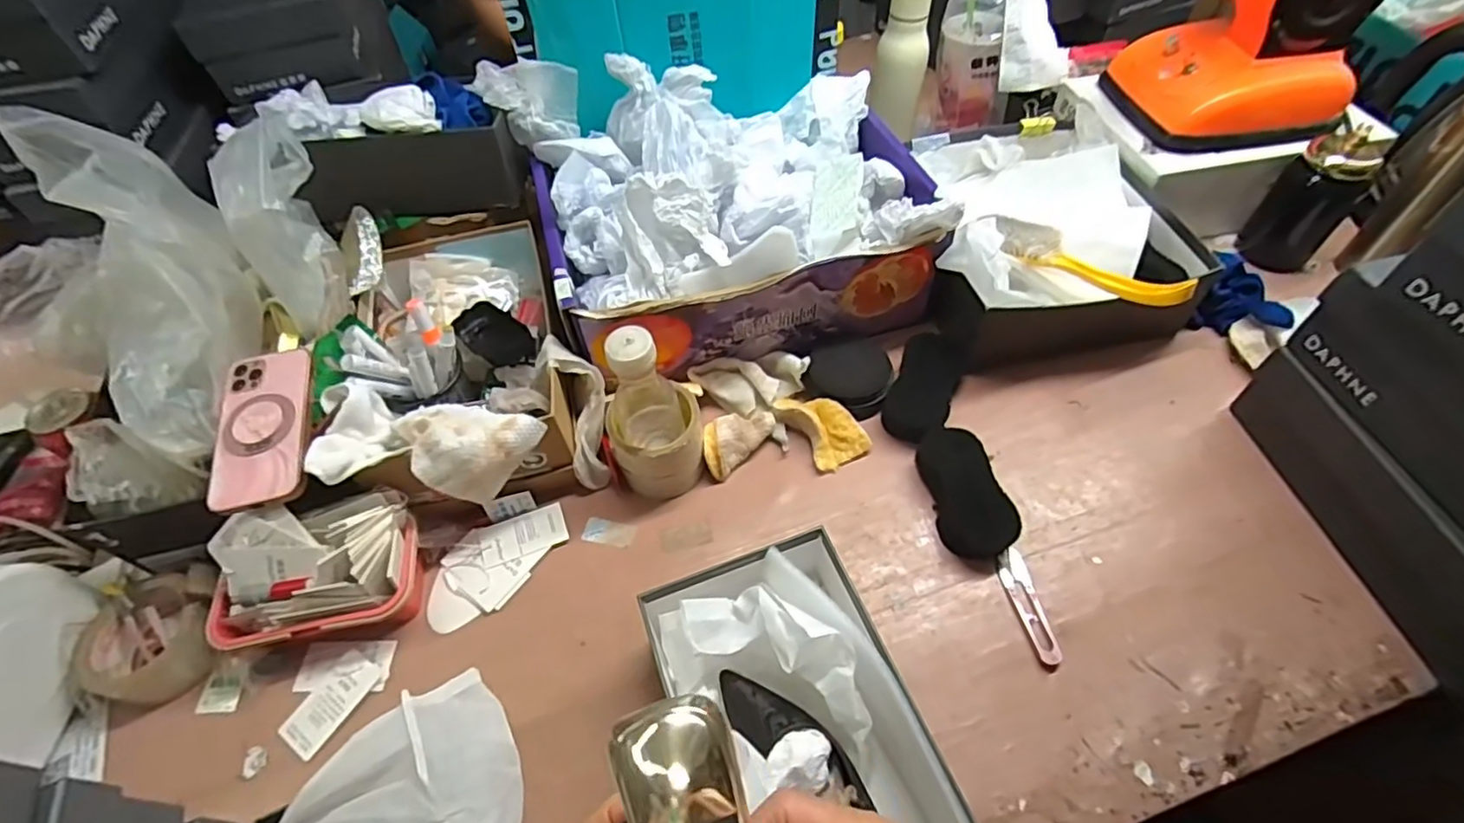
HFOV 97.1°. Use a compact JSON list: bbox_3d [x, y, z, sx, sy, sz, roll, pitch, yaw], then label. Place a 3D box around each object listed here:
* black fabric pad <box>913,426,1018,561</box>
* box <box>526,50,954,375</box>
[{"bbox_3d":[0.218,0.073,0.611,0.062,0.029,0.123,-13,53,-4],"label":"black fabric pad"},{"bbox_3d":[0.004,-0.213,0.700,0.387,0.186,0.264,-13,54,-6],"label":"box"}]

